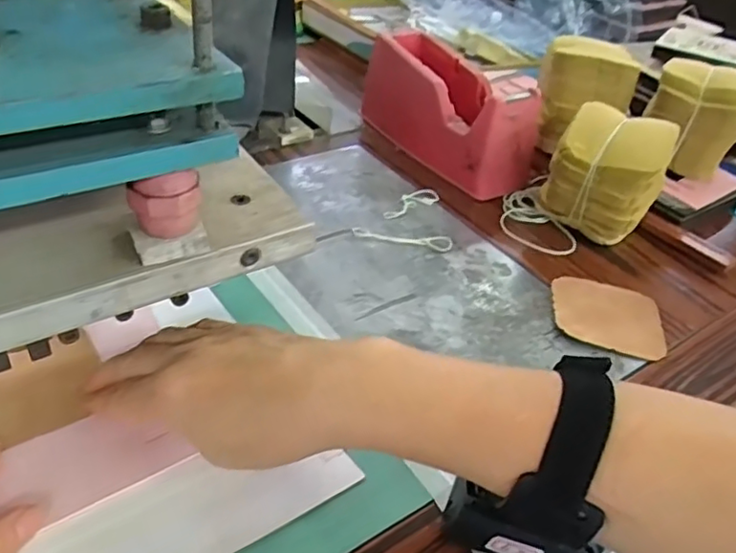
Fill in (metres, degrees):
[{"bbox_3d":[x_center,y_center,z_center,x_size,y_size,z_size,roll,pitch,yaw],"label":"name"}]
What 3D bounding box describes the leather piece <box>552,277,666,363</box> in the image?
[{"bbox_3d":[0.177,0.029,0.464,0.078,0.006,0.078,10,38,4],"label":"leather piece"}]

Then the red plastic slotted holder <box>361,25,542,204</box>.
[{"bbox_3d":[0.078,-0.164,0.620,0.075,0.092,0.199,-20,45,-30],"label":"red plastic slotted holder"}]

